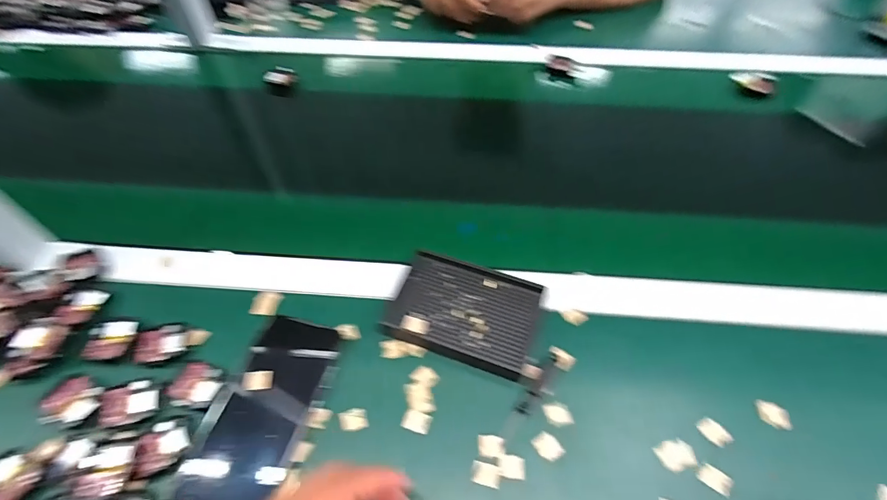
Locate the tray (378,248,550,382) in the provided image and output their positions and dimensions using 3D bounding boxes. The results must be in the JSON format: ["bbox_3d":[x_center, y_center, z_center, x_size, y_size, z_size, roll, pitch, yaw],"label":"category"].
[{"bbox_3d":[0.021,0.058,0.402,0.130,0.020,0.092,15,55,11],"label":"tray"}]

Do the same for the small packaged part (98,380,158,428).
[{"bbox_3d":[-0.266,0.130,0.360,0.040,0.014,0.036,-18,55,-12],"label":"small packaged part"}]

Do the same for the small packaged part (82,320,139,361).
[{"bbox_3d":[-0.307,0.081,0.391,0.040,0.005,0.039,-2,53,-1],"label":"small packaged part"}]

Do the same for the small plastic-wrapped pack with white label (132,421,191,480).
[{"bbox_3d":[-0.223,0.155,0.337,0.036,0.007,0.037,-18,55,-12],"label":"small plastic-wrapped pack with white label"}]

